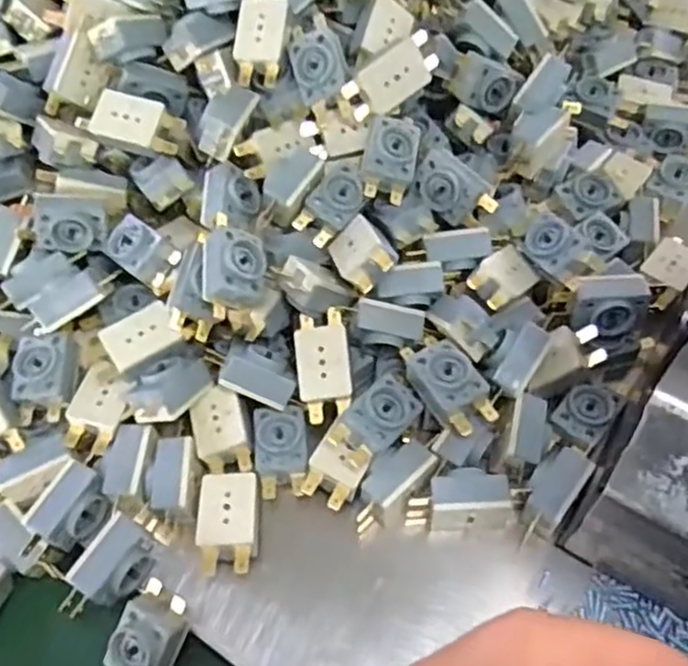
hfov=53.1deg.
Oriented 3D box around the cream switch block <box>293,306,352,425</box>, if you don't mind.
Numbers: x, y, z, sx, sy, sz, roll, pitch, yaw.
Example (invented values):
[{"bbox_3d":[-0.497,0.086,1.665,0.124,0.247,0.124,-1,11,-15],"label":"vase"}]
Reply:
[{"bbox_3d":[-0.011,0.017,0.359,0.027,0.020,0.055,-7,79,-2],"label":"cream switch block"}]

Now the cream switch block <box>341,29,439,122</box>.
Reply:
[{"bbox_3d":[0.026,-0.141,0.380,0.058,0.028,0.014,-34,32,-4],"label":"cream switch block"}]

